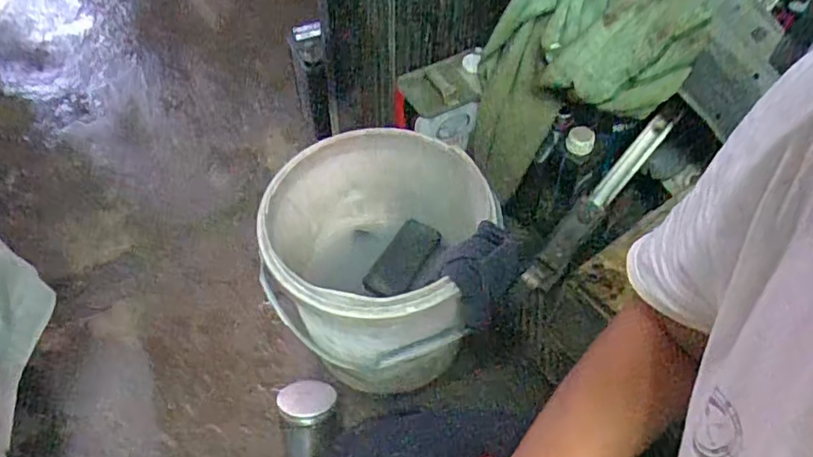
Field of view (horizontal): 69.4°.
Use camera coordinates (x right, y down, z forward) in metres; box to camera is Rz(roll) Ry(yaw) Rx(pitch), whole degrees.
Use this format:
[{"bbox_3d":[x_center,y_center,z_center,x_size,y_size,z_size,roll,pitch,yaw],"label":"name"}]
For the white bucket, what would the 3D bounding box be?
[{"bbox_3d":[-0.041,0.054,0.852,0.290,0.306,0.284,0,53,-1],"label":"white bucket"}]

